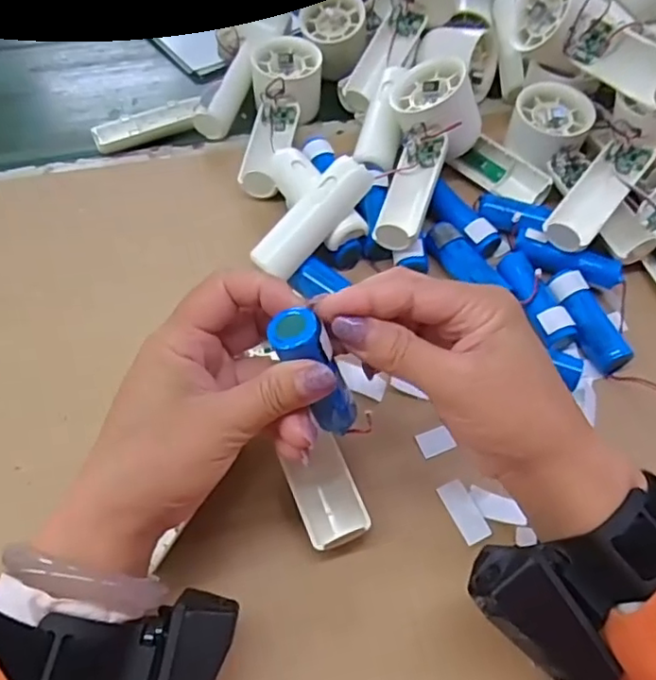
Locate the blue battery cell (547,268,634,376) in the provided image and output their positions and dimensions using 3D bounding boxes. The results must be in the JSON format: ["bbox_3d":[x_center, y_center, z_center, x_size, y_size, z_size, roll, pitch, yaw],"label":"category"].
[{"bbox_3d":[0.170,-0.014,0.400,0.024,0.016,0.075,-14,60,-12],"label":"blue battery cell"}]

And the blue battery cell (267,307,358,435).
[{"bbox_3d":[-0.004,0.018,0.275,0.022,0.069,0.021,-9,47,10],"label":"blue battery cell"}]

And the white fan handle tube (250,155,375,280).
[{"bbox_3d":[-0.010,-0.083,0.413,0.026,0.024,0.096,42,86,23],"label":"white fan handle tube"}]

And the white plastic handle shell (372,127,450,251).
[{"bbox_3d":[0.058,-0.106,0.422,0.031,0.022,0.093,18,58,8],"label":"white plastic handle shell"}]

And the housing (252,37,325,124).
[{"bbox_3d":[-0.035,-0.215,0.510,0.055,0.043,0.058,2,58,-3],"label":"housing"}]

